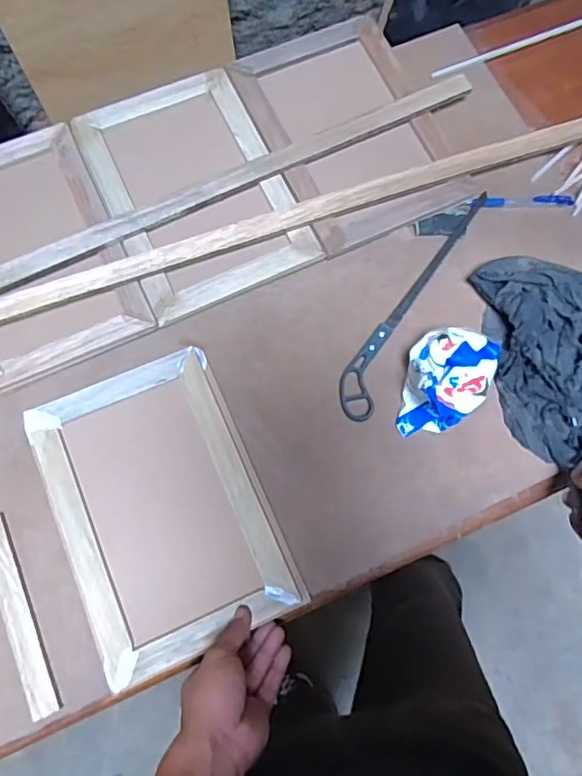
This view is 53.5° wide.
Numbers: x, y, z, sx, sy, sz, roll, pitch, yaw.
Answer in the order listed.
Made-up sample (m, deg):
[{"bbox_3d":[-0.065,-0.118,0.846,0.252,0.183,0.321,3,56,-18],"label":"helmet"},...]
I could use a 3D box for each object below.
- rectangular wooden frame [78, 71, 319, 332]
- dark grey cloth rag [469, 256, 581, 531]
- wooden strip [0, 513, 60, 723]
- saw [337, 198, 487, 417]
[{"bbox_3d":[-0.117,-0.245,0.689,0.206,0.016,0.301,-24,76,-8],"label":"rectangular wooden frame"},{"bbox_3d":[0.309,-0.064,0.633,0.243,0.069,0.223,-43,80,-12],"label":"dark grey cloth rag"},{"bbox_3d":[-0.269,0.220,0.565,0.025,0.012,0.195,-24,76,-8],"label":"wooden strip"},{"bbox_3d":[0.150,-0.102,0.677,0.047,0.012,0.324,33,76,7],"label":"saw"}]

